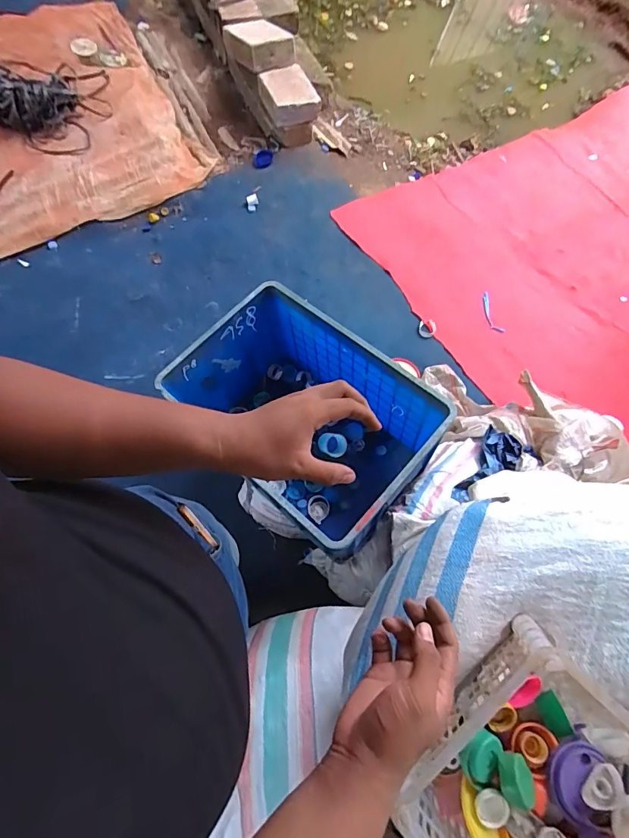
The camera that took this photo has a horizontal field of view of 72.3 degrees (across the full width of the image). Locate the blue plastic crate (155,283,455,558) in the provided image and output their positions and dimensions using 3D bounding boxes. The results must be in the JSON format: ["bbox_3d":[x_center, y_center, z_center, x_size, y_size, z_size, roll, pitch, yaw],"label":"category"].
[{"bbox_3d":[-0.026,0.007,1.177,0.657,0.415,0.424,39,71,11],"label":"blue plastic crate"}]

